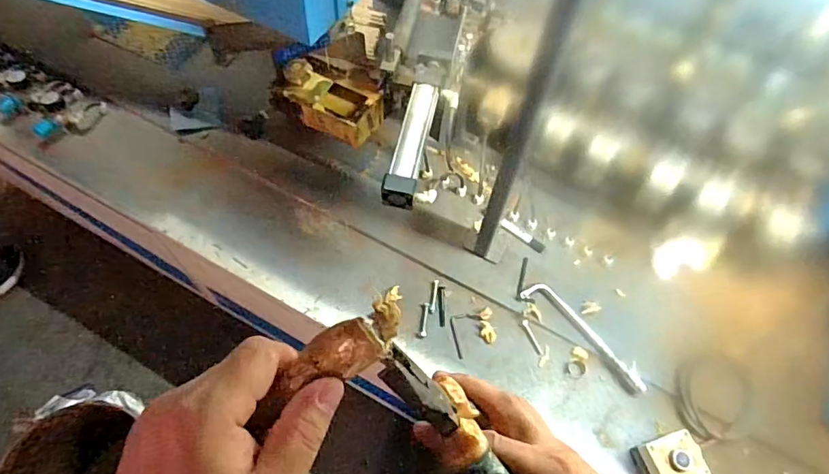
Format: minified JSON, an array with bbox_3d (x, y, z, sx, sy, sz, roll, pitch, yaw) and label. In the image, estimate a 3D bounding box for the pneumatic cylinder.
[{"bbox_3d":[-0.005,-0.150,0.808,0.050,0.044,0.218,12,61,3],"label":"pneumatic cylinder"}]

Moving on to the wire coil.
[{"bbox_3d":[0.530,0.280,0.887,0.139,0.025,0.140,2,61,-3],"label":"wire coil"}]

